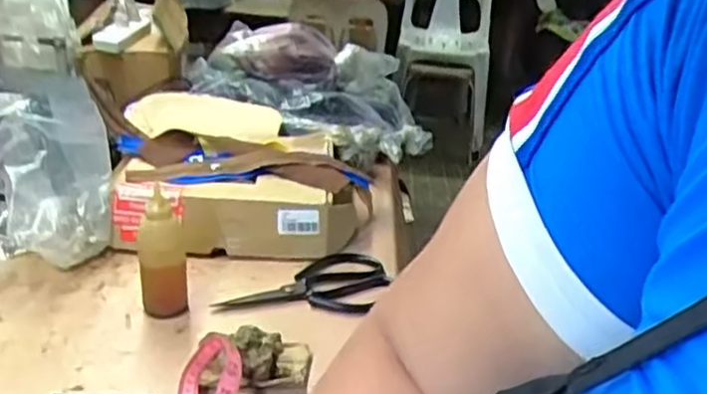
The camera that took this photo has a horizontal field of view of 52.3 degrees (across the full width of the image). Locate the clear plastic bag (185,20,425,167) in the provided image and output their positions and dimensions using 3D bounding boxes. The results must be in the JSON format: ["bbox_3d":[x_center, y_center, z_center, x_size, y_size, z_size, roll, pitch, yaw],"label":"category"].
[{"bbox_3d":[-0.065,-0.177,1.145,0.368,0.155,0.274,0,29,-8],"label":"clear plastic bag"}]

